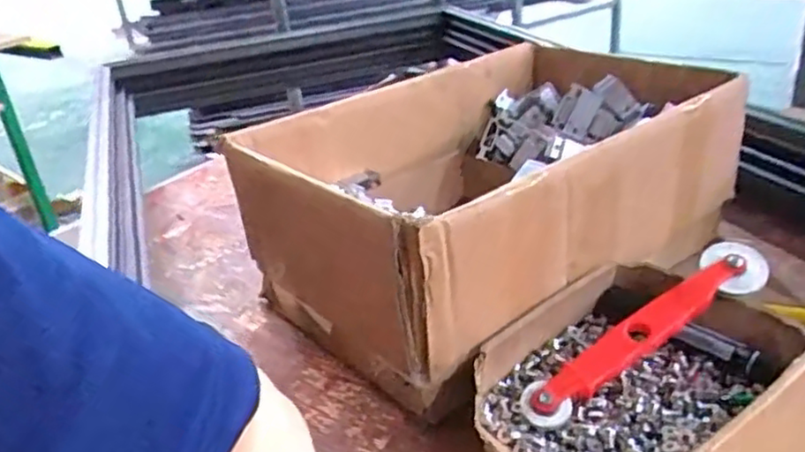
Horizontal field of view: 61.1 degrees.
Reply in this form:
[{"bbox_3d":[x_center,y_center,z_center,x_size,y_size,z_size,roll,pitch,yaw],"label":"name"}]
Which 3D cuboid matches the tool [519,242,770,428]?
[{"bbox_3d":[0.163,0.071,0.464,0.193,0.026,0.034,-33,32,-7],"label":"tool"}]

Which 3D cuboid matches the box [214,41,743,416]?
[{"bbox_3d":[0.094,-0.035,0.615,0.417,0.165,0.270,-27,33,-34],"label":"box"}]

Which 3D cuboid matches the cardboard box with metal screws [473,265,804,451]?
[{"bbox_3d":[0.155,0.110,0.435,0.218,0.067,0.169,-24,32,-30],"label":"cardboard box with metal screws"}]

